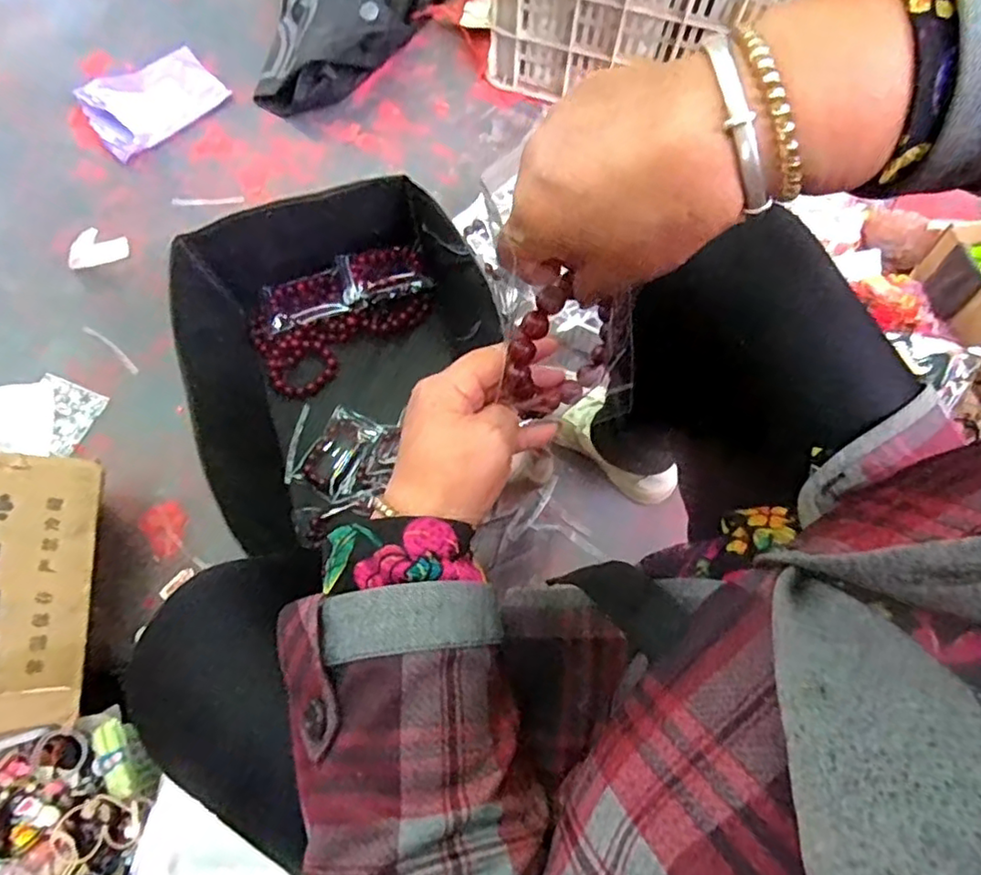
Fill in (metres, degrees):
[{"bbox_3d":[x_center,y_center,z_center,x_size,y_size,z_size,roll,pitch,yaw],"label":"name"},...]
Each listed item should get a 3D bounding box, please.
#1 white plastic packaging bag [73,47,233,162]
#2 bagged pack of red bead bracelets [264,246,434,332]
[{"bbox_3d":[-0.544,-0.545,0.997,0.147,0.051,0.211,43,76,12],"label":"white plastic packaging bag"},{"bbox_3d":[-0.199,-0.204,0.854,0.229,0.042,0.082,-14,72,8],"label":"bagged pack of red bead bracelets"}]

